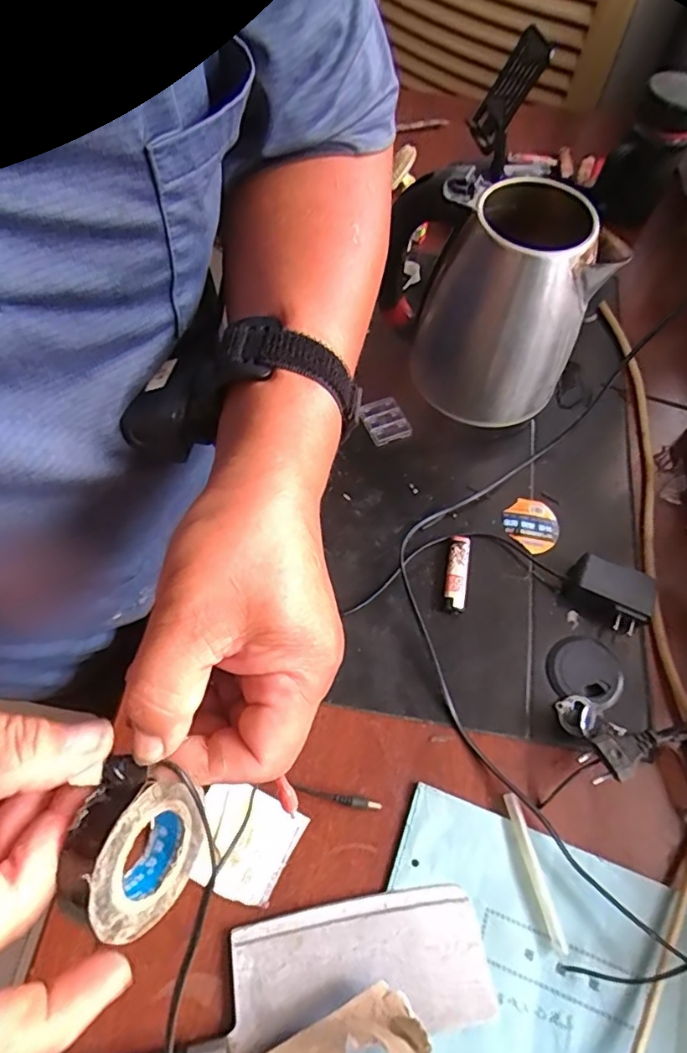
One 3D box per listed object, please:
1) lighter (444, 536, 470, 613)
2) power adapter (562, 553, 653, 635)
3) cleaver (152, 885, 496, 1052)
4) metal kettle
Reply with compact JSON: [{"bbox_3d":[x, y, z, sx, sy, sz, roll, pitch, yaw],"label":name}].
[{"bbox_3d":[0.108,0.044,0.521,0.019,0.009,0.076,9,64,3],"label":"lighter"},{"bbox_3d":[0.244,0.061,0.504,0.070,0.030,0.050,31,67,13],"label":"power adapter"},{"bbox_3d":[-0.048,0.323,0.375,0.296,0.021,0.086,-9,64,-6],"label":"cleaver"},{"bbox_3d":[0.149,-0.205,0.517,0.127,0.182,0.144,-20,66,-11],"label":"metal kettle"}]

